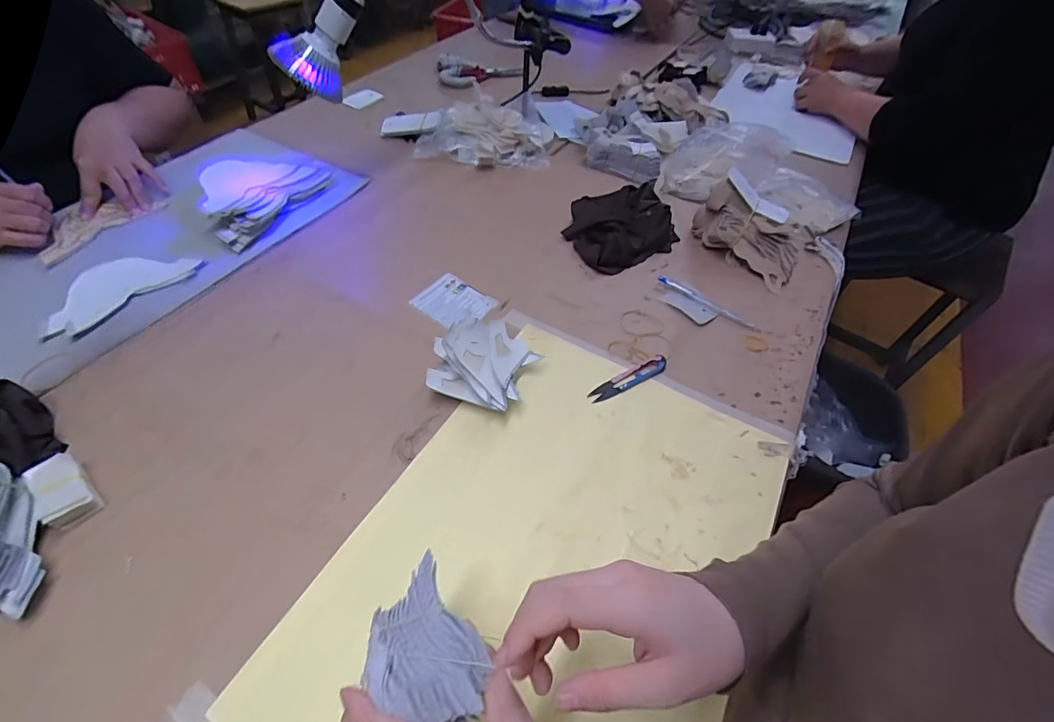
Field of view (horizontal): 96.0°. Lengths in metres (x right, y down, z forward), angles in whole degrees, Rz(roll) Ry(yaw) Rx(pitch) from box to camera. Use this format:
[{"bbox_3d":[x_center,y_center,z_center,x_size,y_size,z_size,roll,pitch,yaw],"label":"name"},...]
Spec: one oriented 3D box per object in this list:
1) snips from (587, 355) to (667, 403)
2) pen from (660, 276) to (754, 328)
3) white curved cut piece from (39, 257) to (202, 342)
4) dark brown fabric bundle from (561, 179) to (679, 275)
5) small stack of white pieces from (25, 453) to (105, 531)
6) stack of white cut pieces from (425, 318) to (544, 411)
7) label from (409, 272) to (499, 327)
[{"bbox_3d":[0.114,0.019,0.527,0.100,0.009,0.021,-22,56,-21],"label":"snips"},{"bbox_3d":[0.231,-0.077,0.619,0.134,0.009,0.015,34,56,21],"label":"pen"},{"bbox_3d":[-0.499,-0.092,0.576,0.096,0.005,0.163,29,55,18],"label":"white curved cut piece"},{"bbox_3d":[0.132,-0.201,0.691,0.162,0.040,0.141,-23,56,-21],"label":"dark brown fabric bundle"},{"bbox_3d":[-0.394,0.111,0.405,0.056,0.027,0.036,39,58,24],"label":"small stack of white pieces"},{"bbox_3d":[-0.046,0.003,0.505,0.098,0.049,0.089,14,51,7],"label":"stack of white cut pieces"},{"bbox_3d":[-0.094,-0.075,0.599,0.093,0.011,0.069,27,54,16],"label":"label"}]

